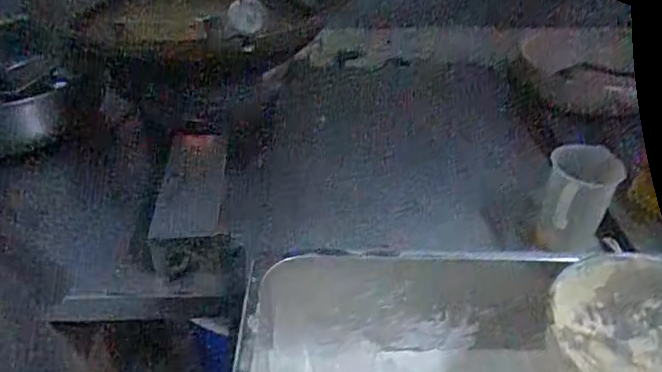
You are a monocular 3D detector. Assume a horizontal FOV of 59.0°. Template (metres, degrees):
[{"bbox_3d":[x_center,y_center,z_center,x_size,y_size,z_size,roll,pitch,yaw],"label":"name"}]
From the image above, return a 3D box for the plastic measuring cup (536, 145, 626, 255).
[{"bbox_3d":[0.347,0.020,0.828,0.088,0.155,0.080,17,39,20],"label":"plastic measuring cup"}]

